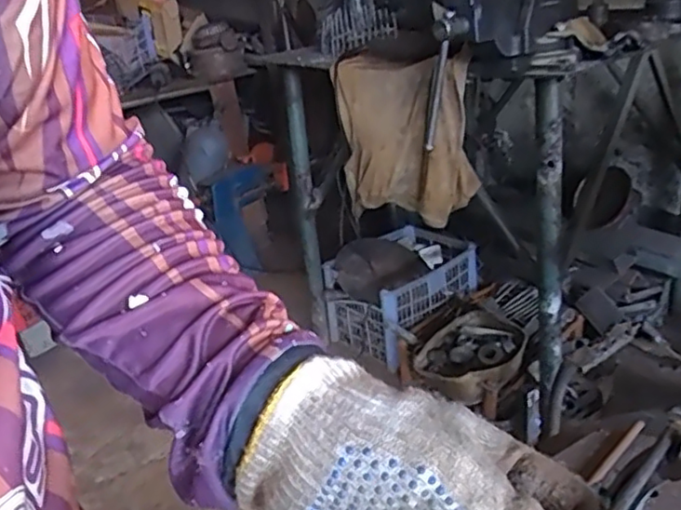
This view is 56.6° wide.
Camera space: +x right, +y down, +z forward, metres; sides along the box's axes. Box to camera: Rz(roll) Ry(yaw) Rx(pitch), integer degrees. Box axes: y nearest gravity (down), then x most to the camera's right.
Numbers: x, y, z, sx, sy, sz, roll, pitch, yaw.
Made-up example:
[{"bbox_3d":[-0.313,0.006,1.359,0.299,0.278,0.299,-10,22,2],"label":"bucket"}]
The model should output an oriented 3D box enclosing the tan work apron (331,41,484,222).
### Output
[{"bbox_3d":[0.138,-0.253,1.381,0.077,0.354,0.368,-22,23,-38],"label":"tan work apron"}]

